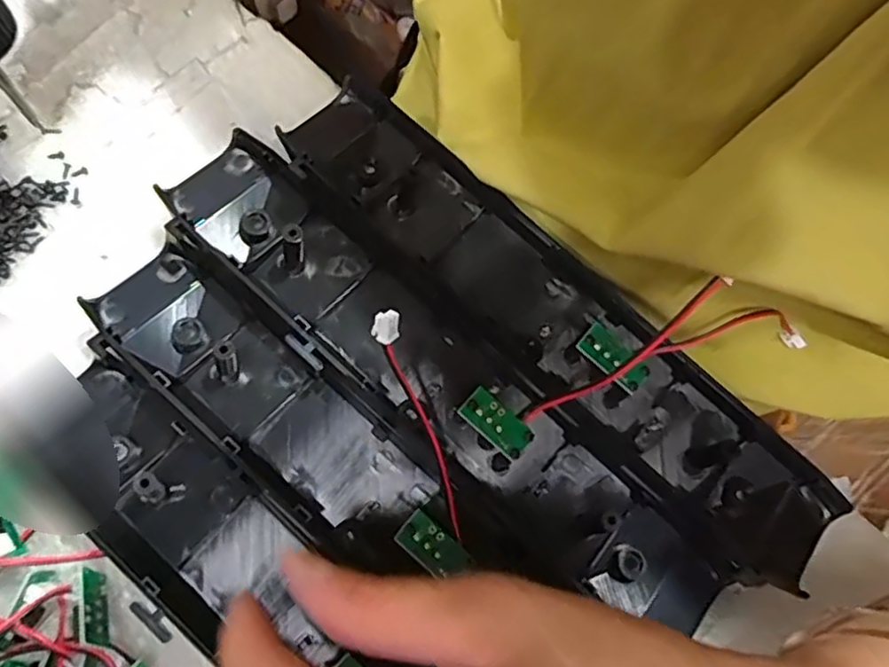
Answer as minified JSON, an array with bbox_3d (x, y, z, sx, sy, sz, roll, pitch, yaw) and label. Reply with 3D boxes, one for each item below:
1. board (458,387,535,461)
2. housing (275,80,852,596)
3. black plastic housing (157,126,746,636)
[{"bbox_3d":[0.020,0.035,0.260,0.029,0.004,0.015,43,69,11],"label":"board"},{"bbox_3d":[0.048,-0.009,0.279,0.274,0.024,0.051,43,79,5],"label":"housing"},{"bbox_3d":[-0.004,0.019,0.270,0.267,0.029,0.065,43,79,5],"label":"black plastic housing"}]

